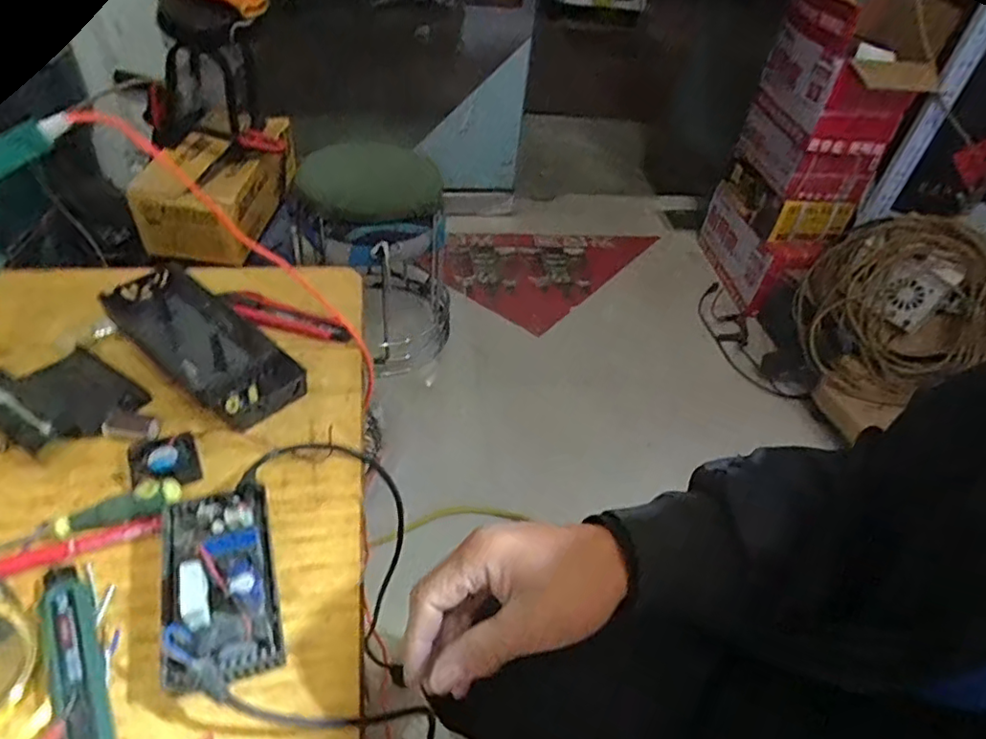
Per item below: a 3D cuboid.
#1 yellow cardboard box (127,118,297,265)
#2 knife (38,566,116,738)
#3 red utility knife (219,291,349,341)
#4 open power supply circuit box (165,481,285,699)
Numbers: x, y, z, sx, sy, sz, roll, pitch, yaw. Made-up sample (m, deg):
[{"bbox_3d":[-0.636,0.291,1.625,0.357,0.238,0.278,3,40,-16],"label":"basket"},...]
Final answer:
[{"bbox_3d":[-0.608,-0.419,1.347,0.232,0.165,0.346,5,43,-2],"label":"yellow cardboard box"},{"bbox_3d":[-0.258,0.188,0.376,0.027,0.016,0.159,-19,49,-25],"label":"knife"},{"bbox_3d":[-0.214,-0.053,0.628,0.141,0.021,0.037,16,44,9],"label":"red utility knife"},{"bbox_3d":[-0.183,0.142,0.406,0.068,0.052,0.140,-11,46,-18],"label":"open power supply circuit box"}]

